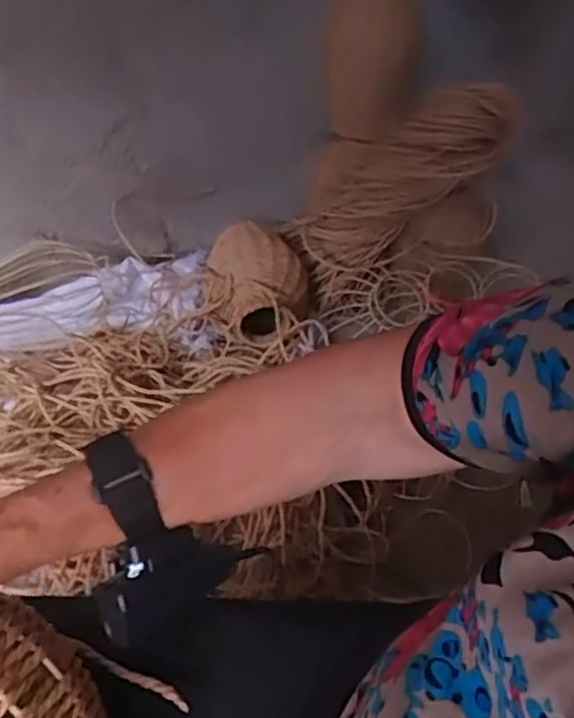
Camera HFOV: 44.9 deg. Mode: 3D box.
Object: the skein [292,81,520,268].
[{"bbox_3d":[0.177,-0.286,1.143,0.124,0.423,0.099,32,40,-28],"label":"skein"}]

